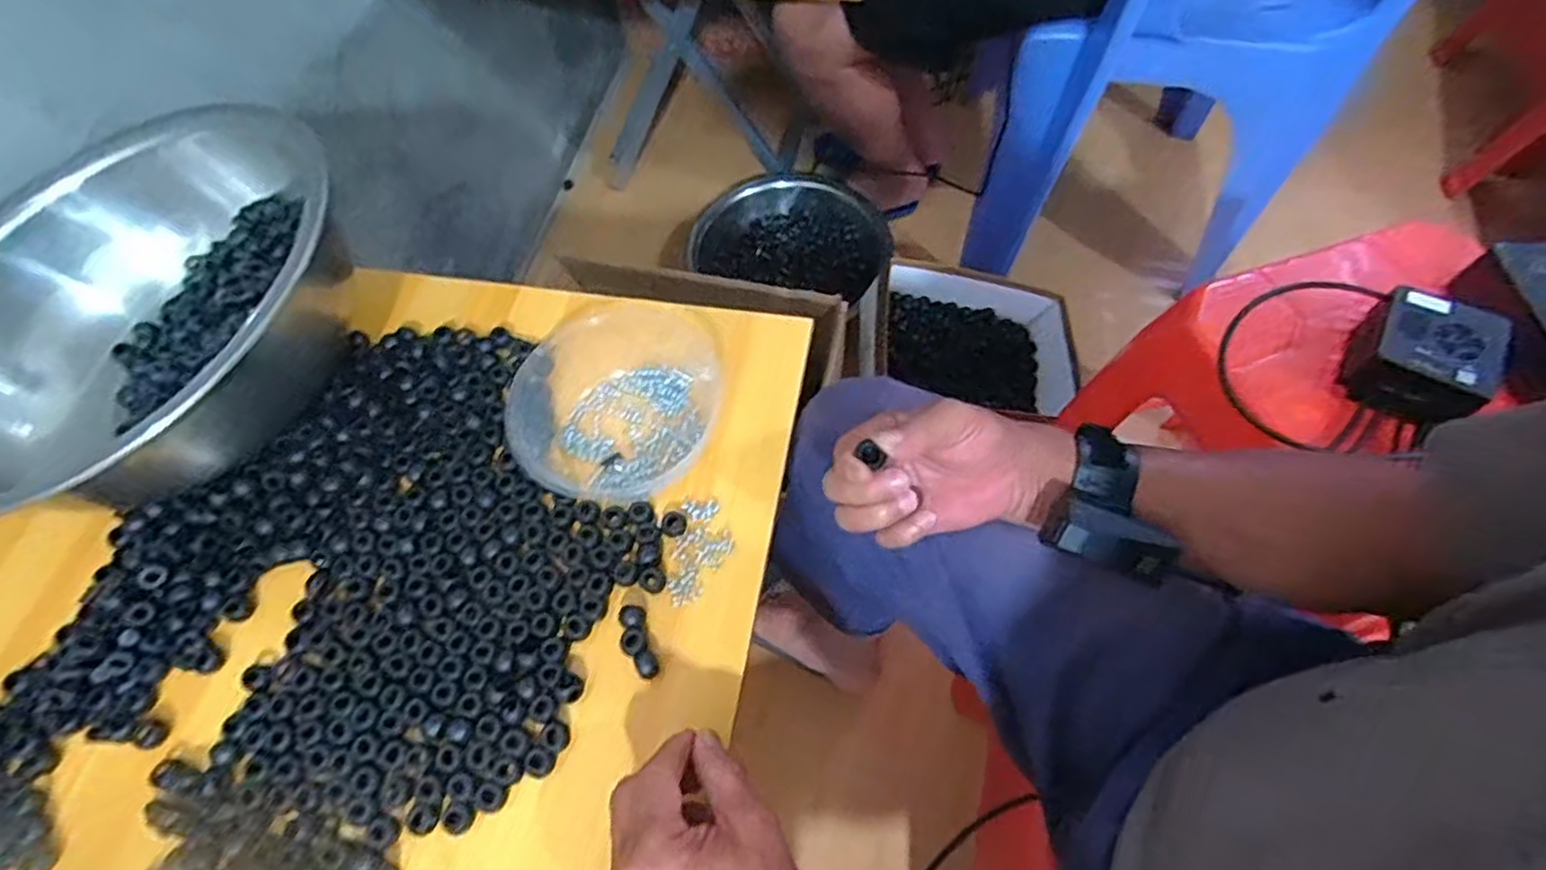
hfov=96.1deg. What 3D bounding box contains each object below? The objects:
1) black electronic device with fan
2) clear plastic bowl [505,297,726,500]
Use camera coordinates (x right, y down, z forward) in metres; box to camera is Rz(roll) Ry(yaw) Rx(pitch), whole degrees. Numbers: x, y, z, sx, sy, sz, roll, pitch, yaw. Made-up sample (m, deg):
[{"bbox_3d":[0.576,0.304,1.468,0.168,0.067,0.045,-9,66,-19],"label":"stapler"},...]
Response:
[{"bbox_3d":[0.460,-0.055,0.495,0.075,0.053,0.078,34,69,19],"label":"black electronic device with fan"},{"bbox_3d":[-0.112,-0.039,0.497,0.162,0.048,0.152,-1,62,3],"label":"clear plastic bowl"}]

